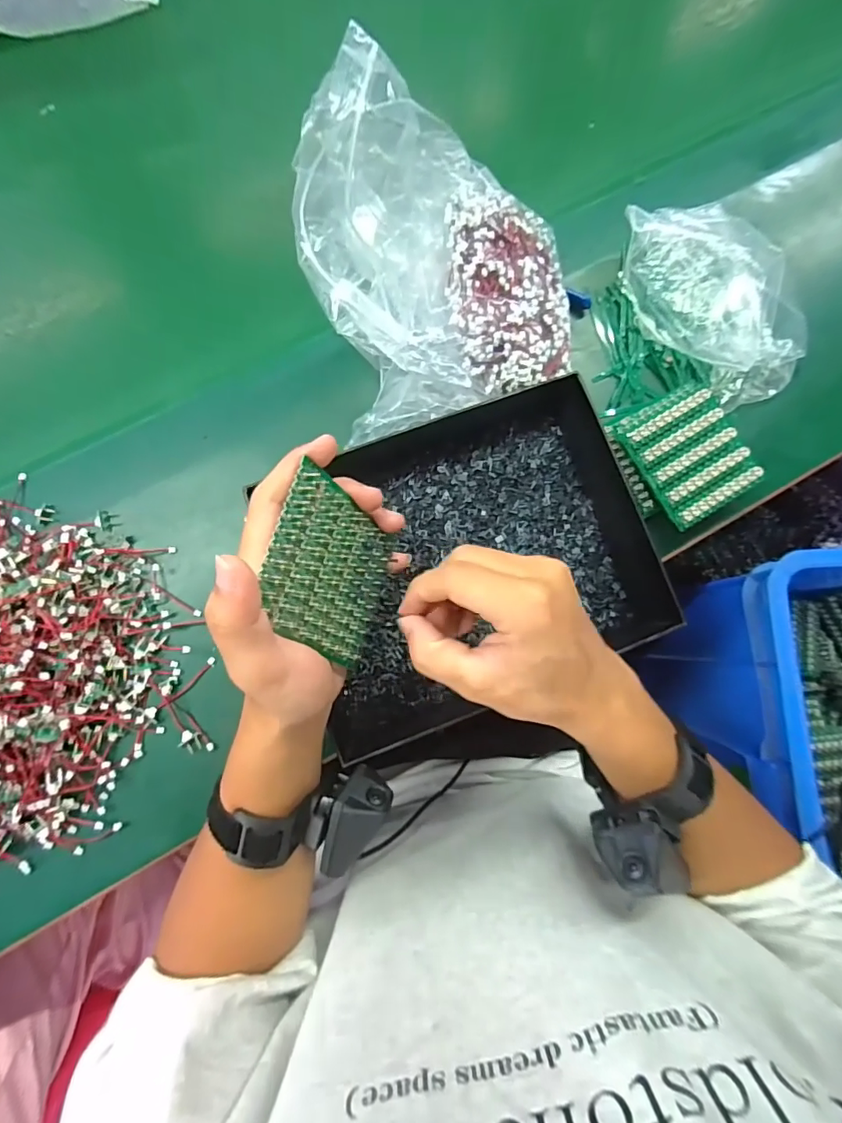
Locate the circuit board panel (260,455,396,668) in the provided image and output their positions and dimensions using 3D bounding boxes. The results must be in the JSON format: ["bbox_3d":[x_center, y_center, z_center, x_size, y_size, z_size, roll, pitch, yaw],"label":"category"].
[{"bbox_3d":[-0.045,0.005,0.259,0.004,0.084,0.077,3,66,30],"label":"circuit board panel"}]

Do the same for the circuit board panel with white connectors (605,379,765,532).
[{"bbox_3d":[0.204,-0.083,0.398,0.083,0.030,0.096,-29,84,-6],"label":"circuit board panel with white connectors"}]

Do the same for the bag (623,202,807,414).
[{"bbox_3d":[0.239,-0.214,0.402,0.106,0.061,0.178,-34,85,-7],"label":"bag"}]

